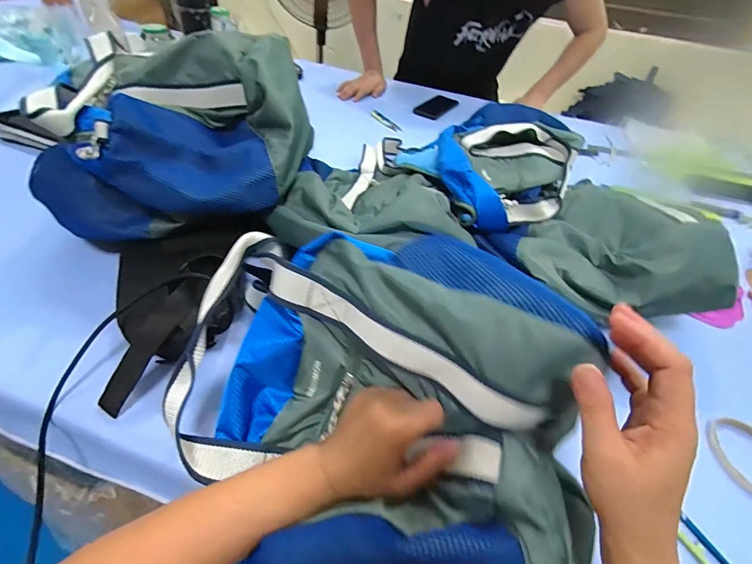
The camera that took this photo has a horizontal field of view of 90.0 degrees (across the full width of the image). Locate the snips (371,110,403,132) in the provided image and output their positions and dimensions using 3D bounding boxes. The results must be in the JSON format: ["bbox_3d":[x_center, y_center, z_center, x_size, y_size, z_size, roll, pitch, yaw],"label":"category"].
[{"bbox_3d":[0.028,-0.418,0.979,0.030,0.013,0.118,-28,55,-30],"label":"snips"}]

